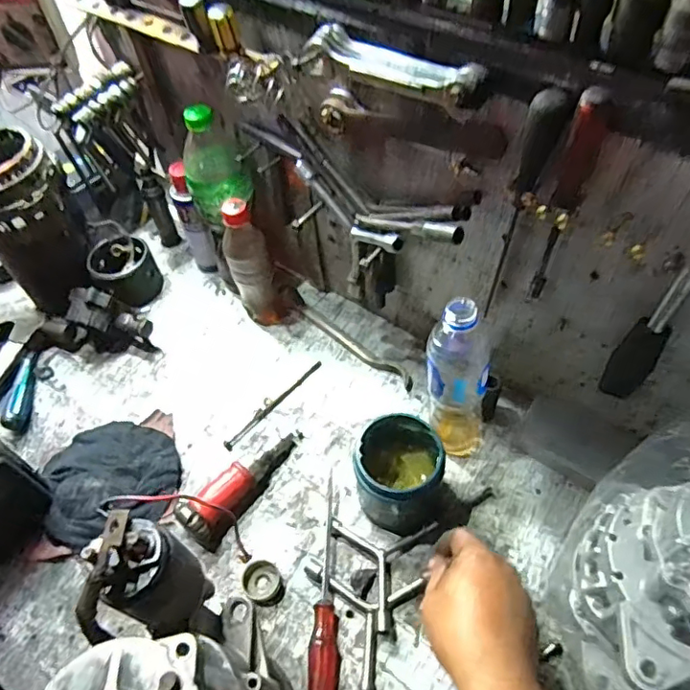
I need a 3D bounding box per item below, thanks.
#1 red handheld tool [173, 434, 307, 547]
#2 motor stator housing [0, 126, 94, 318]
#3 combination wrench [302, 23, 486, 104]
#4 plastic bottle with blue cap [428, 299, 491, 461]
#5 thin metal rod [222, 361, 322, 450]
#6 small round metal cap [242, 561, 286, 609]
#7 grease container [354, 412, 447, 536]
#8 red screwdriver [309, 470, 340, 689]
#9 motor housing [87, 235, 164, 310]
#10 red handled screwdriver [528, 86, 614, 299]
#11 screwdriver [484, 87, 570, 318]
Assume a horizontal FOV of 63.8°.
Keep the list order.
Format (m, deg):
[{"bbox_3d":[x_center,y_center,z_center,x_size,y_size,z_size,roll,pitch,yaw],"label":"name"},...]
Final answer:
[{"bbox_3d":[-0.114,0.156,0.630,0.043,0.052,0.169,34,49,24],"label":"red handheld tool"},{"bbox_3d":[-0.427,-0.160,0.750,0.125,0.215,0.131,-33,59,-19],"label":"motor stator housing"},{"bbox_3d":[0.038,-0.221,0.437,0.155,0.018,0.032,30,61,23],"label":"combination wrench"},{"bbox_3d":[0.118,0.044,0.576,0.076,0.214,0.053,19,57,16],"label":"plastic bottle with blue cap"},{"bbox_3d":[-0.089,0.073,0.703,0.014,0.004,0.162,35,63,25],"label":"thin metal rod"},{"bbox_3d":[-0.083,0.242,0.565,0.044,0.022,0.037,31,61,23],"label":"small round metal cap"},{"bbox_3d":[0.058,0.134,0.587,0.091,0.099,0.096,12,55,12],"label":"grease container"},{"bbox_3d":[-0.022,0.244,0.559,0.027,0.022,0.234,-3,54,1],"label":"red screwdriver"},{"bbox_3d":[-0.319,-0.108,0.816,0.098,0.060,0.091,38,64,26],"label":"motor housing"},{"bbox_3d":[0.173,-0.107,0.442,0.021,0.207,0.027,21,58,18],"label":"red handled screwdriver"},{"bbox_3d":[0.150,-0.105,0.481,0.025,0.246,0.033,13,56,12],"label":"screwdriver"}]

